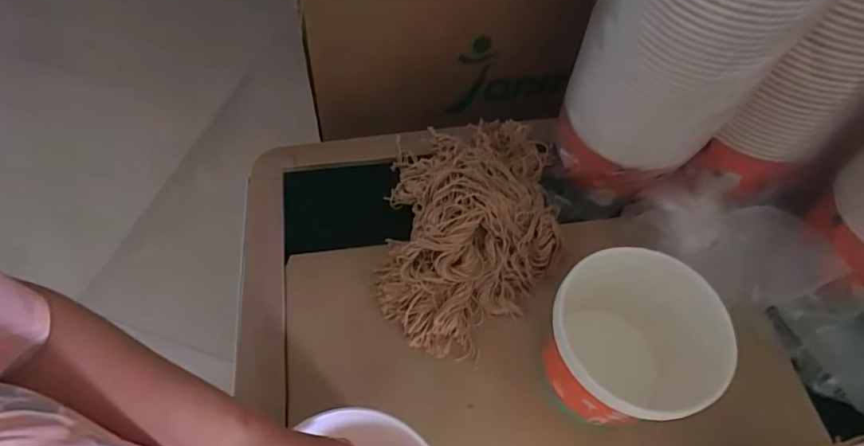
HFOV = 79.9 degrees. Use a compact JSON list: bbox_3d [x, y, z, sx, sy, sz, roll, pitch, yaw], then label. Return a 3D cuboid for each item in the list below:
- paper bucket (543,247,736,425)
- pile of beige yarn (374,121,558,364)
[{"bbox_3d":[0.196,0.130,0.542,0.163,0.148,0.154,2,58,-3],"label":"paper bucket"},{"bbox_3d":[0.047,-0.014,0.653,0.204,0.087,0.341,6,58,-1],"label":"pile of beige yarn"}]

